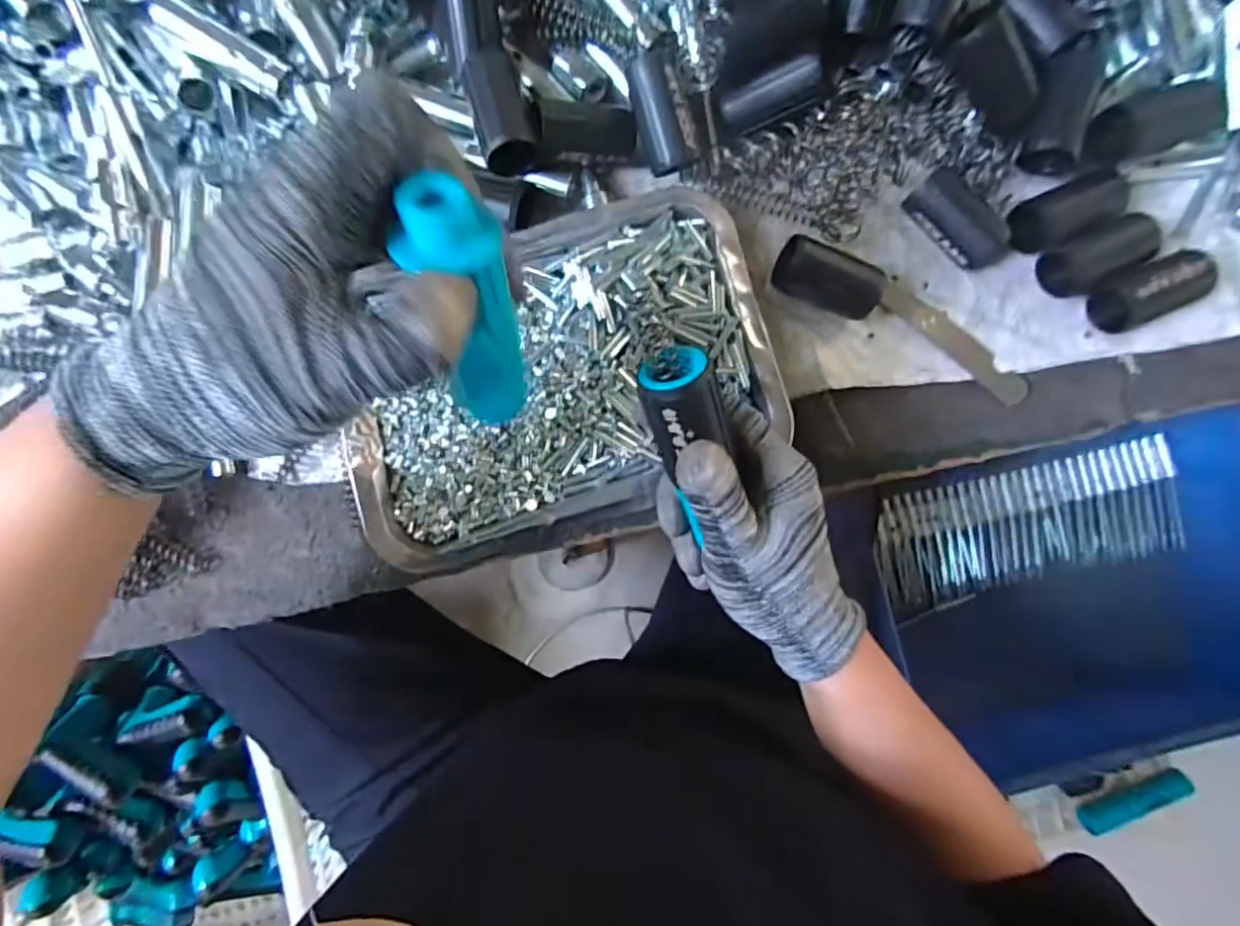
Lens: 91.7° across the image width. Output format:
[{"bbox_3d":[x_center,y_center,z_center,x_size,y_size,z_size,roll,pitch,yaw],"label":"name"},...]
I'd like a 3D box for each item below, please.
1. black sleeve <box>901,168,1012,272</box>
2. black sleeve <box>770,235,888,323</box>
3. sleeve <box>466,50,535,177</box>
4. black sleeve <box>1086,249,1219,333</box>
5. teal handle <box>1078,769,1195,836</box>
[{"bbox_3d":[0.215,-0.151,0.382,0.029,0.035,0.068,-43,88,-4],"label":"black sleeve"},{"bbox_3d":[0.129,-0.112,0.374,0.064,0.034,0.034,20,86,0],"label":"black sleeve"},{"bbox_3d":[-0.070,-0.204,0.358,0.029,0.037,0.069,-15,87,-3],"label":"sleeve"},{"bbox_3d":[0.331,-0.106,0.381,0.069,0.033,0.033,-25,87,-3],"label":"black sleeve"},{"bbox_3d":[0.565,0.372,0.658,0.124,0.032,0.025,-21,87,-3],"label":"teal handle"}]

